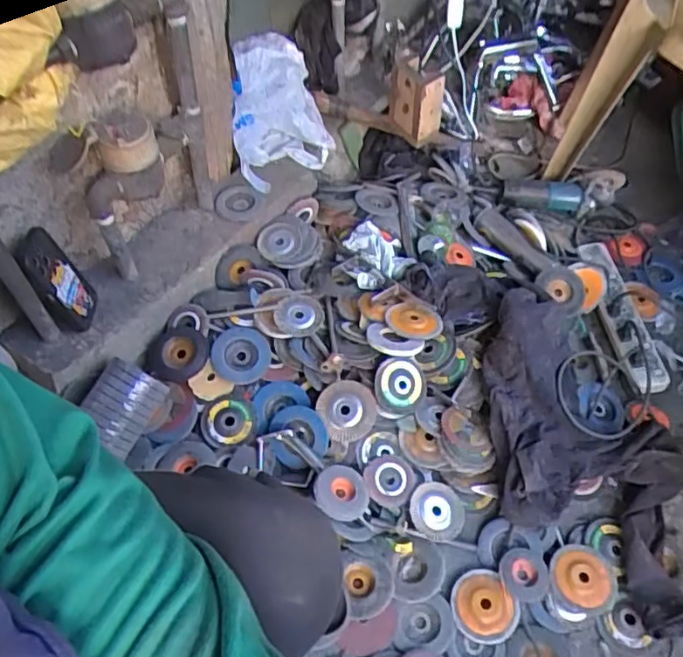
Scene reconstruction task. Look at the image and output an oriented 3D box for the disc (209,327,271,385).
[{"bbox_3d":[-0.170,0.045,1.032,0.096,0.014,0.094,1,77,-2],"label":"disc"}]

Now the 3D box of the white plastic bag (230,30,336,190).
[{"bbox_3d":[-0.114,-0.411,1.182,0.183,0.181,0.265,-6,56,-5],"label":"white plastic bag"}]

